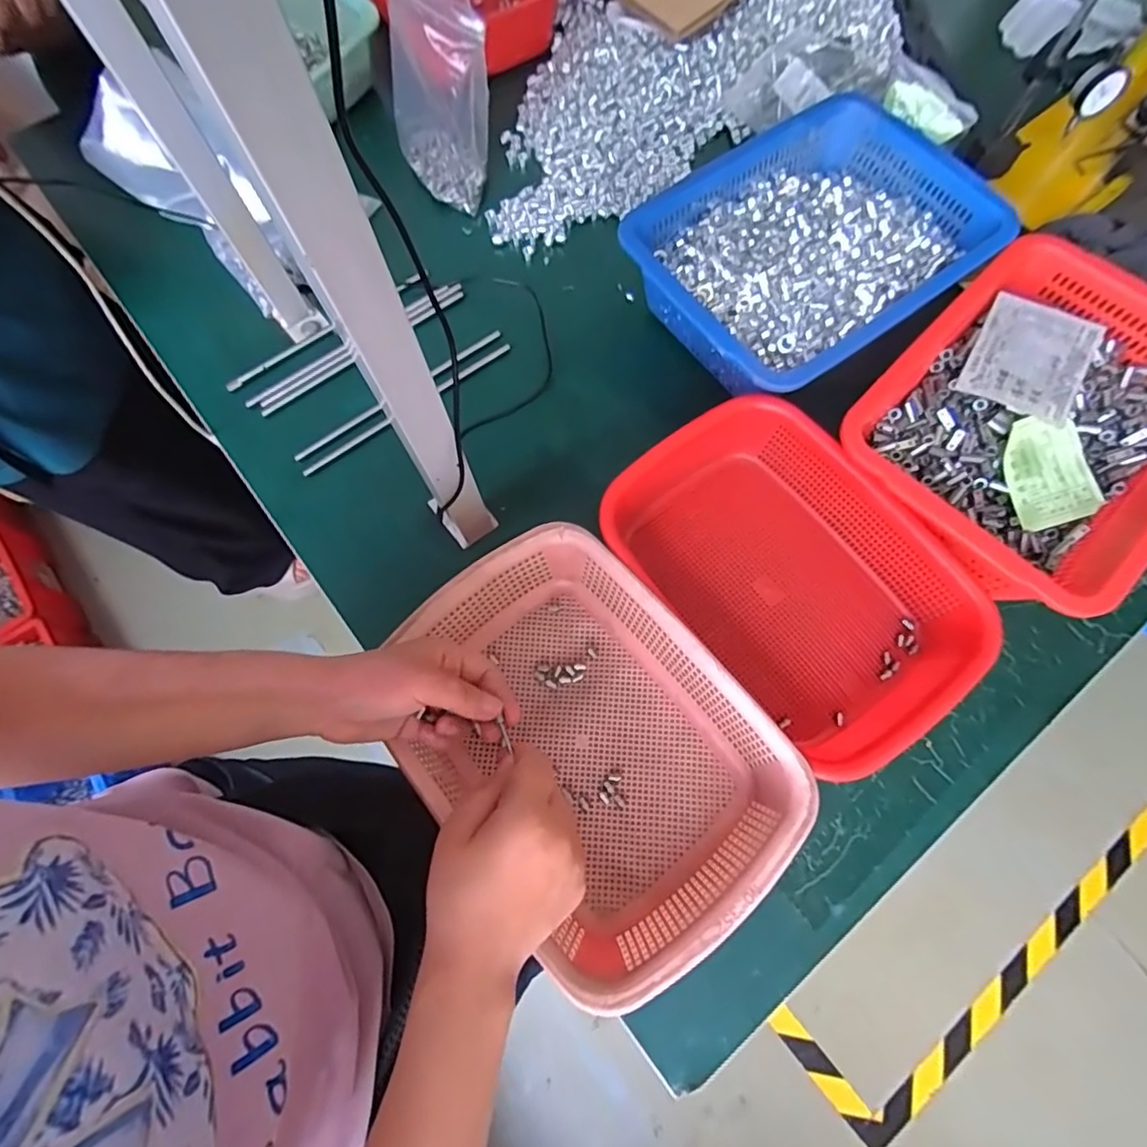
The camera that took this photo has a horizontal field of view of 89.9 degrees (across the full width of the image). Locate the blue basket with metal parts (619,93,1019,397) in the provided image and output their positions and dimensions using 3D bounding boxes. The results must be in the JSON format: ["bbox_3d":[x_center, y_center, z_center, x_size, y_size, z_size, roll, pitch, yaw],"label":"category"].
[{"bbox_3d":[0.226,-0.303,0.562,0.325,0.096,0.229,-35,74,-10],"label":"blue basket with metal parts"}]

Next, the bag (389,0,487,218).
[{"bbox_3d":[-0.134,-0.488,0.595,0.079,0.155,0.100,-42,76,-11],"label":"bag"}]

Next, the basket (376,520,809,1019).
[{"bbox_3d":[0.011,0.122,0.440,0.201,0.084,0.290,-38,75,-10],"label":"basket"}]

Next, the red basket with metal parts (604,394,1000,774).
[{"bbox_3d":[0.177,0.001,0.479,0.178,0.077,0.281,-35,74,-9],"label":"red basket with metal parts"}]

